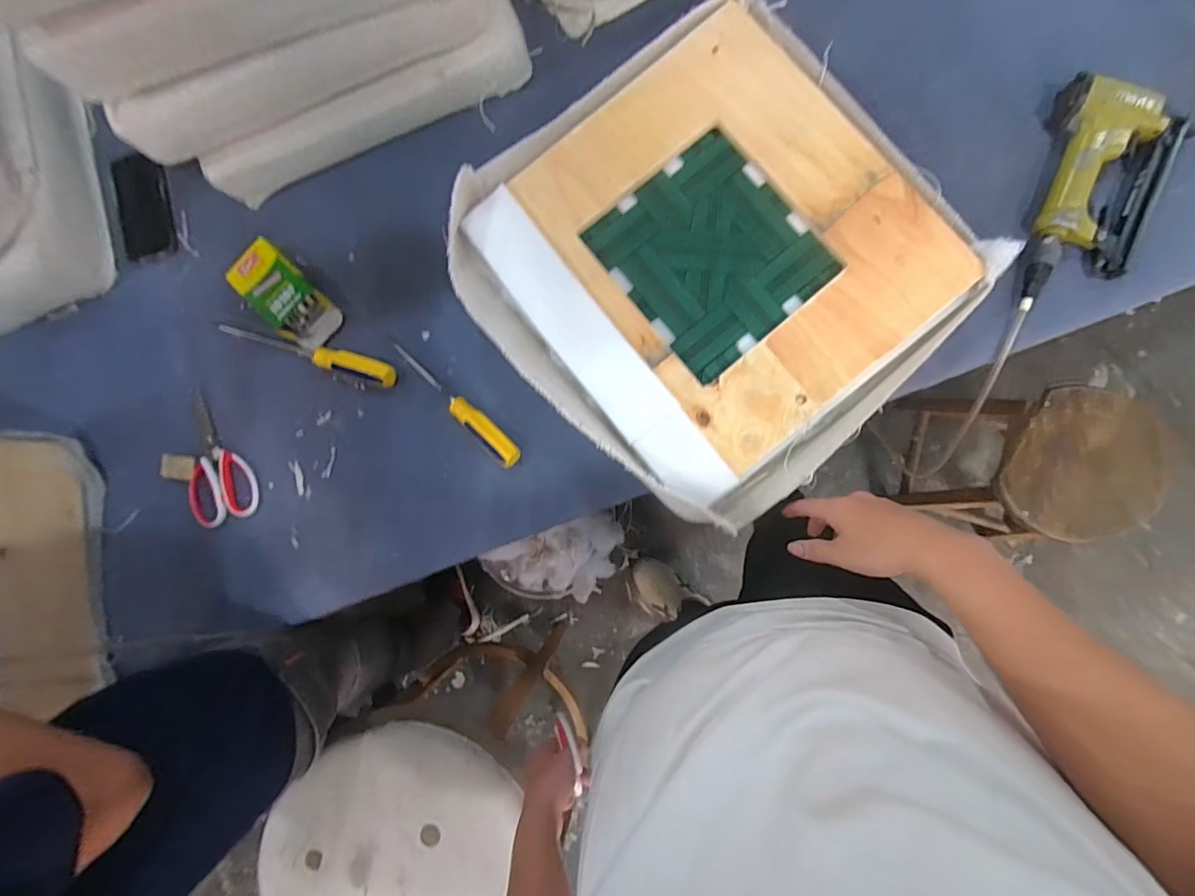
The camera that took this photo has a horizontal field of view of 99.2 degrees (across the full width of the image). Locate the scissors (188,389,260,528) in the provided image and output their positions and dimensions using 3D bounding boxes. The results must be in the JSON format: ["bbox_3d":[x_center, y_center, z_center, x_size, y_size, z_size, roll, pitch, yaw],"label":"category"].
[{"bbox_3d":[-0.545,0.014,0.725,0.099,0.019,0.185,-16,86,7],"label":"scissors"}]

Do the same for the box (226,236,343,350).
[{"bbox_3d":[-0.436,-0.210,0.712,0.158,0.032,0.078,45,94,7],"label":"box"}]

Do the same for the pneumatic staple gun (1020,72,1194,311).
[{"bbox_3d":[0.577,-0.281,0.589,0.129,0.048,0.258,14,90,8],"label":"pneumatic staple gun"}]

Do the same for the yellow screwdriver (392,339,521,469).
[{"bbox_3d":[-0.191,-0.063,0.677,0.233,0.025,0.031,44,94,7],"label":"yellow screwdriver"}]

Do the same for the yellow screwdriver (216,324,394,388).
[{"bbox_3d":[-0.408,-0.136,0.707,0.280,0.030,0.031,17,91,8],"label":"yellow screwdriver"}]

